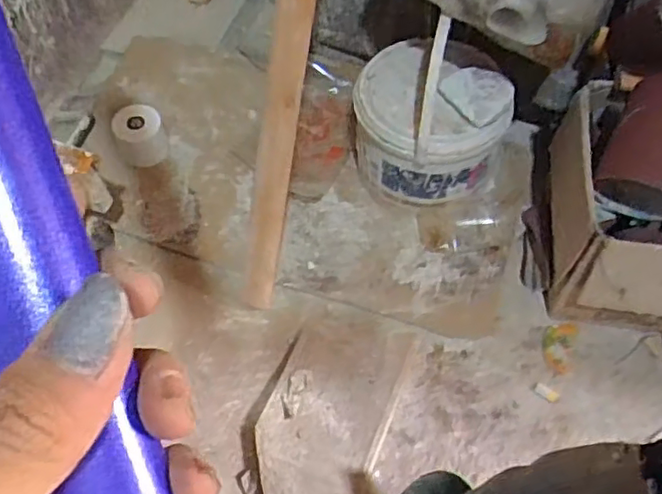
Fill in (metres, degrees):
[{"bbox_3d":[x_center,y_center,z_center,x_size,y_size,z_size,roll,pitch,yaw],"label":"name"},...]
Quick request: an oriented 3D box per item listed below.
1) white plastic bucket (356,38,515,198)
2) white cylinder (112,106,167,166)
[{"bbox_3d":[0.116,-0.171,0.714,0.164,0.175,0.168,-1,58,2],"label":"white plastic bucket"},{"bbox_3d":[-0.249,-0.143,0.813,0.064,0.058,0.060,-26,60,-13],"label":"white cylinder"}]

